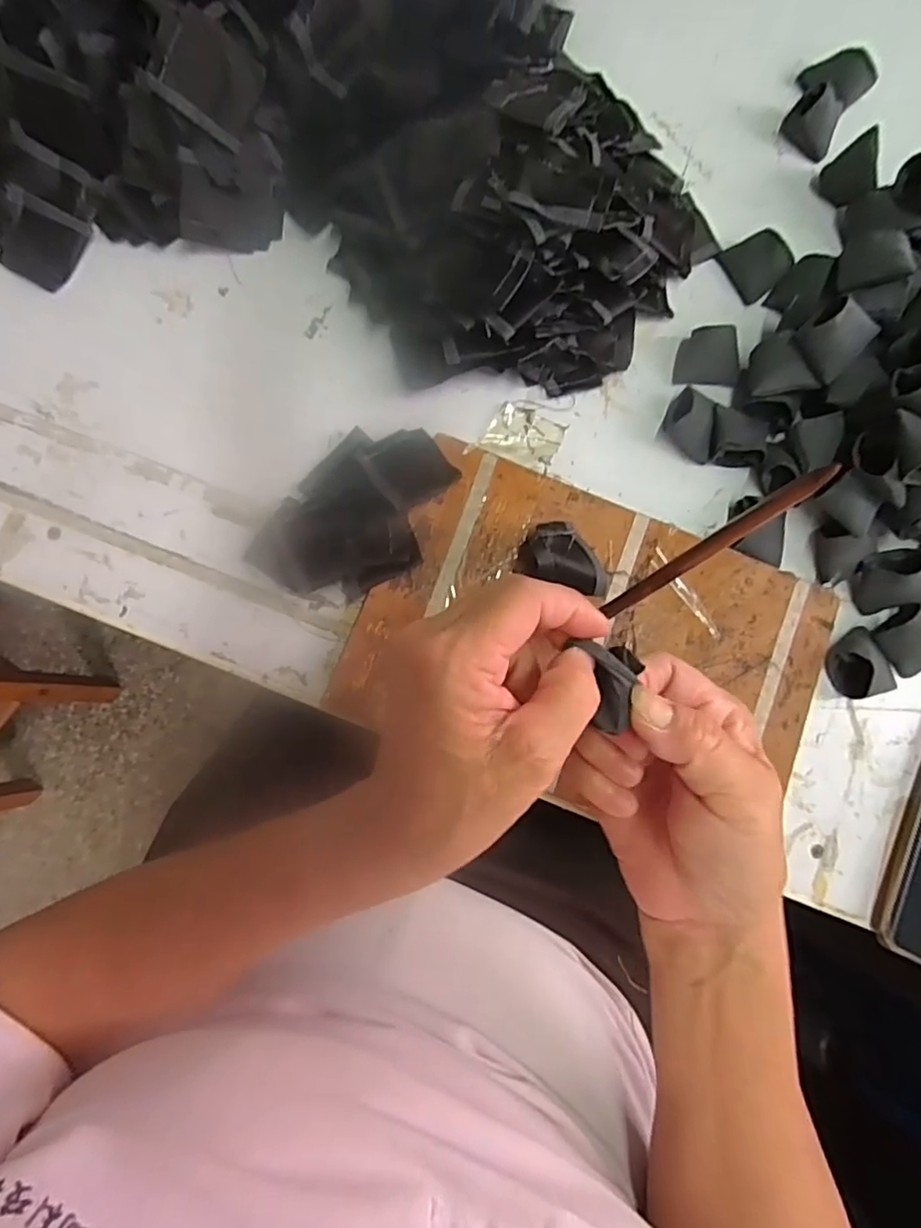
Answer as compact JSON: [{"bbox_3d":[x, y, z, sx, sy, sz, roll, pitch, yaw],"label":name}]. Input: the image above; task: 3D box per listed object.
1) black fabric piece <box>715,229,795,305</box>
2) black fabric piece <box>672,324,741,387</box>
[{"bbox_3d":[0.200,-0.237,0.405,0.031,0.020,0.039,-35,86,-9],"label":"black fabric piece"},{"bbox_3d":[0.164,-0.168,0.396,0.039,0.020,0.032,5,81,-4],"label":"black fabric piece"}]

